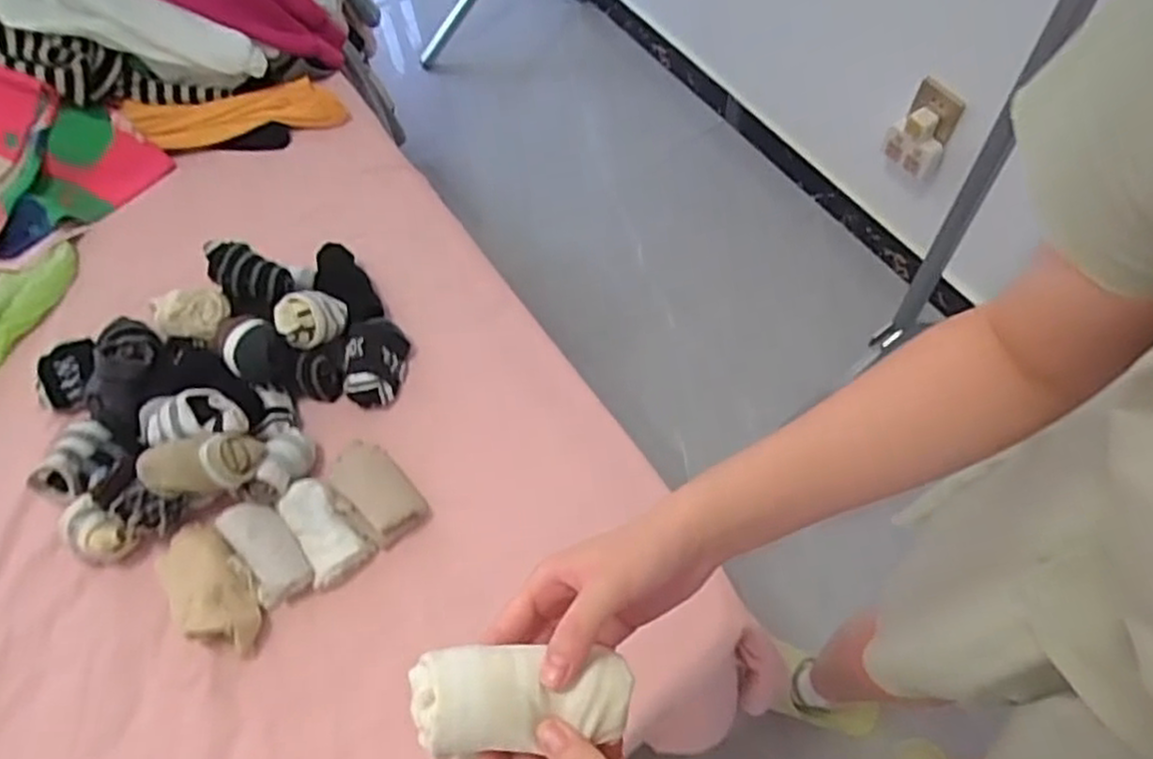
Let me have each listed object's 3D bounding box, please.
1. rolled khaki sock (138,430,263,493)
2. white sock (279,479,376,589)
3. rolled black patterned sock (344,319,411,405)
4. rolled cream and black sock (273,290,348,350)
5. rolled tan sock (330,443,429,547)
[{"bbox_3d":[-0.361,0.078,0.711,0.106,0.043,0.051,-5,61,0],"label":"rolled khaki sock"},{"bbox_3d":[-0.249,0.146,0.739,0.062,0.031,0.106,-37,65,-16],"label":"white sock"},{"bbox_3d":[-0.222,-0.020,0.820,0.062,0.057,0.093,9,62,8],"label":"rolled black patterned sock"},{"bbox_3d":[-0.285,-0.070,0.806,0.073,0.049,0.058,-37,65,-16],"label":"rolled cream and black sock"},{"bbox_3d":[-0.201,0.113,0.760,0.058,0.029,0.109,-39,66,-17],"label":"rolled tan sock"}]

